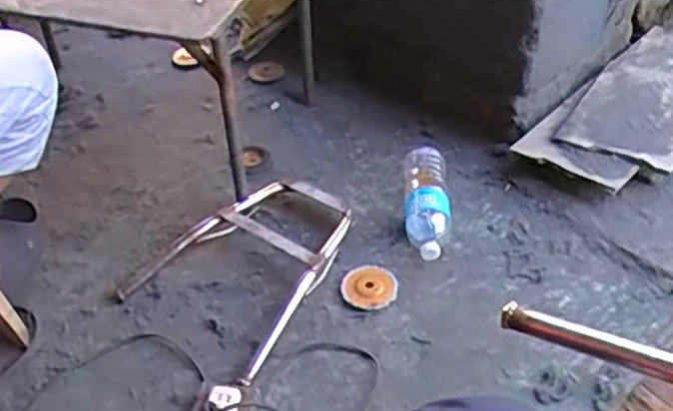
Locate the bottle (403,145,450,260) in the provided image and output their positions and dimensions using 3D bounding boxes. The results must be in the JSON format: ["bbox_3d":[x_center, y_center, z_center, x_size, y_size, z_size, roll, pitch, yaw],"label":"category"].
[{"bbox_3d":[0.165,-0.002,1.275,0.080,0.070,0.258,-2,43,5],"label":"bottle"}]

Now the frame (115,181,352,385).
[{"bbox_3d":[-0.161,0.084,1.231,0.320,0.078,0.369,22,49,27],"label":"frame"}]

